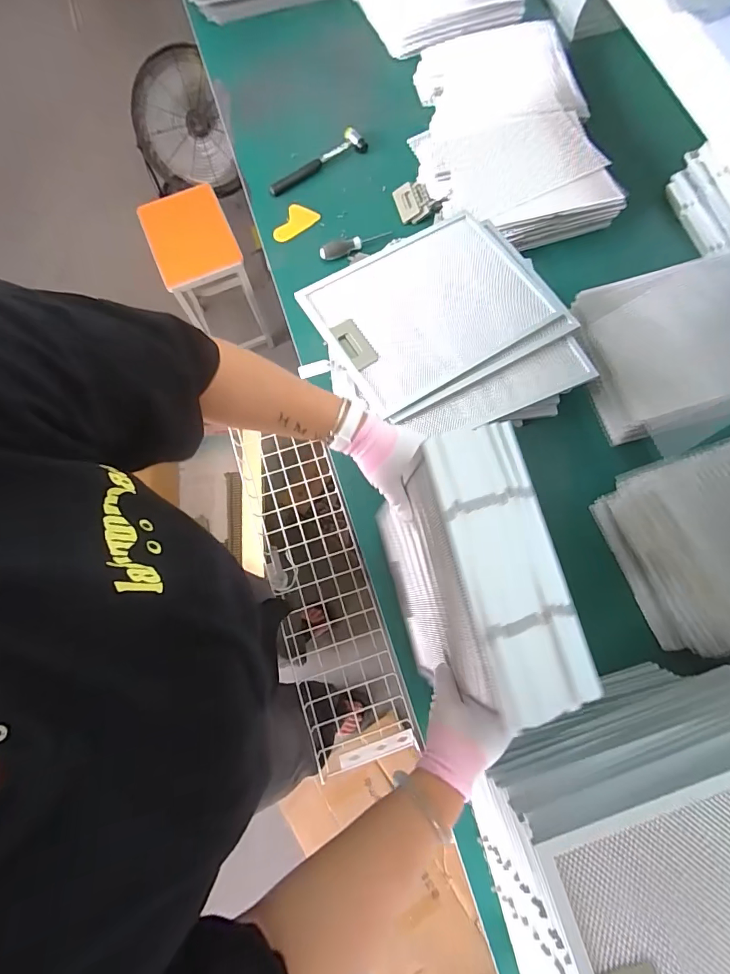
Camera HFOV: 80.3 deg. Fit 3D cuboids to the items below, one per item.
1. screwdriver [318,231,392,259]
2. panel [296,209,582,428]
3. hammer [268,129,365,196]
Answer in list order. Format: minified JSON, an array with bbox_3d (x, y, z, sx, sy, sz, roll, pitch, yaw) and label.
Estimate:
[{"bbox_3d":[-0.019,-0.505,0.887,0.156,0.024,0.027,-24,76,-6],"label":"screwdriver"},{"bbox_3d":[0.105,-0.279,0.687,0.344,0.023,0.277,-28,76,-7],"label":"panel"},{"bbox_3d":[-0.106,-0.715,0.954,0.246,0.035,0.051,-31,76,-7],"label":"hammer"}]

